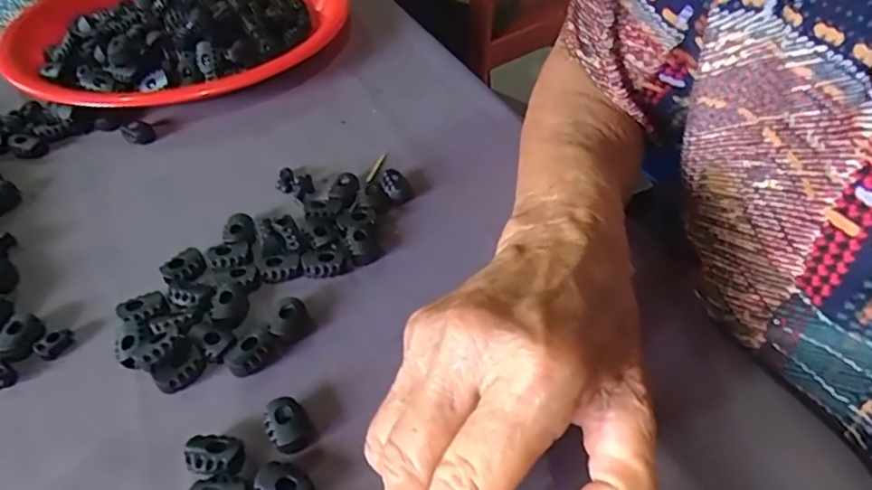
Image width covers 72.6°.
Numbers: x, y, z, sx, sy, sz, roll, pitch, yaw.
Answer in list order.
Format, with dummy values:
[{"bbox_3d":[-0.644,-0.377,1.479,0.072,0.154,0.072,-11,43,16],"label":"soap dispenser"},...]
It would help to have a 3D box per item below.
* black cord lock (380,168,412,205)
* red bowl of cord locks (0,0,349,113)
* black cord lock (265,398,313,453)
[{"bbox_3d":[-0.024,-0.035,0.348,0.017,0.011,0.024,-8,45,-6],"label":"black cord lock"},{"bbox_3d":[-0.214,-0.183,0.488,0.246,0.049,0.259,-1,44,1],"label":"red bowl of cord locks"},{"bbox_3d":[-0.060,0.075,0.243,0.016,0.010,0.024,-20,47,-18],"label":"black cord lock"}]

